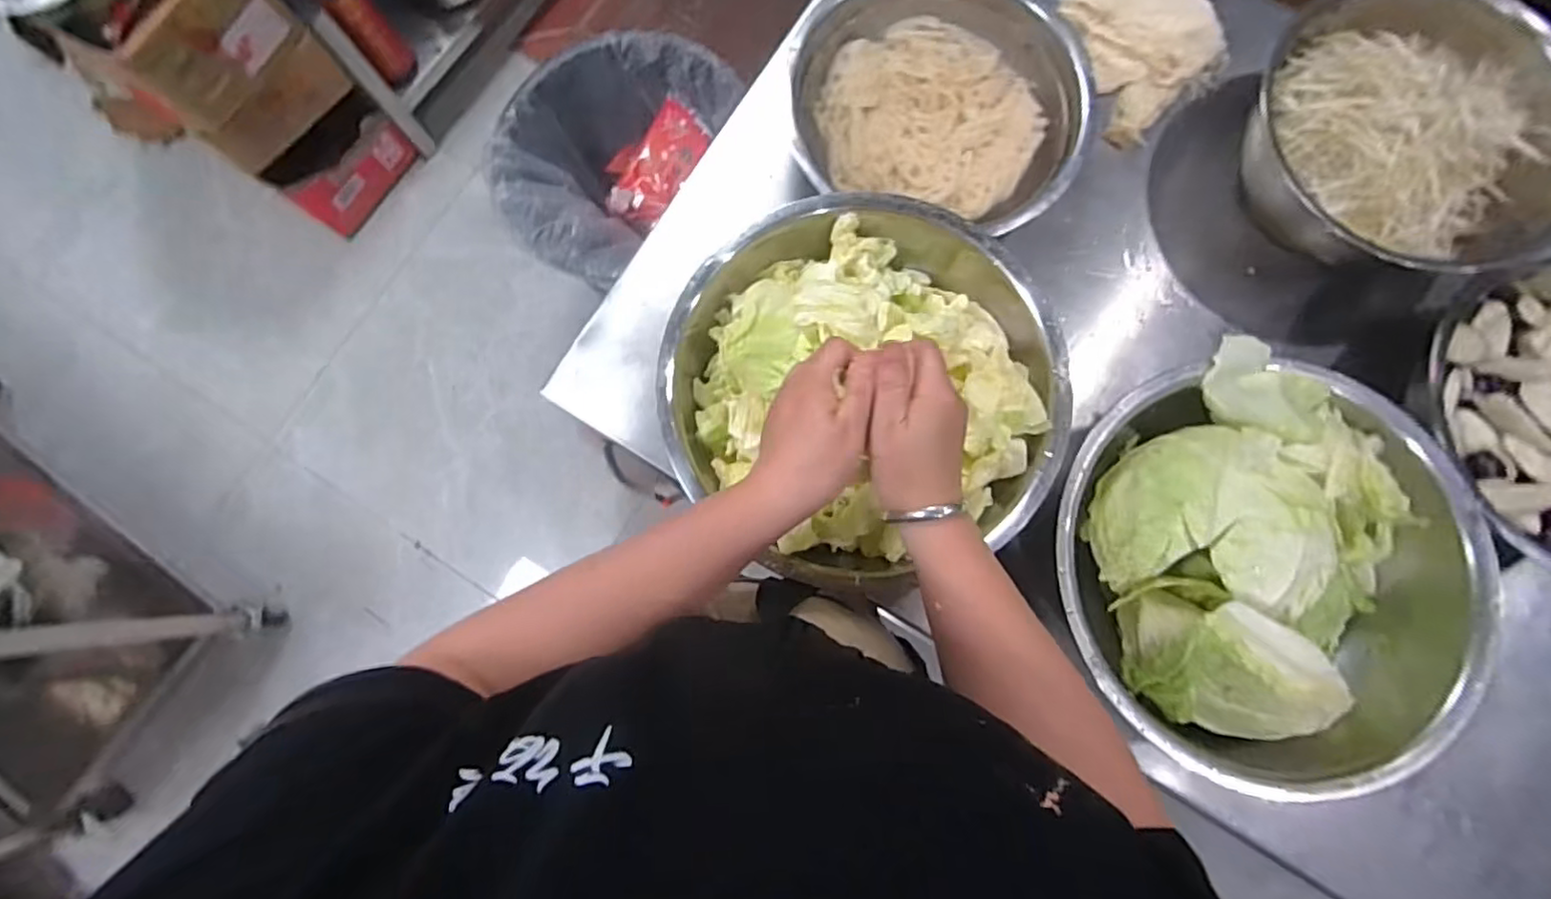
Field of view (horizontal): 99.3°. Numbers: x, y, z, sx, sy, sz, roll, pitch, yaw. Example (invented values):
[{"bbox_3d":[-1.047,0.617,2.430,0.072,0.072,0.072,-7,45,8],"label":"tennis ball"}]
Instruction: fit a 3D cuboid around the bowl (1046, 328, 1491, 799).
[{"bbox_3d":[0.411,0.098,0.556,0.347,0.152,0.332,0,80,1],"label":"bowl"}]

